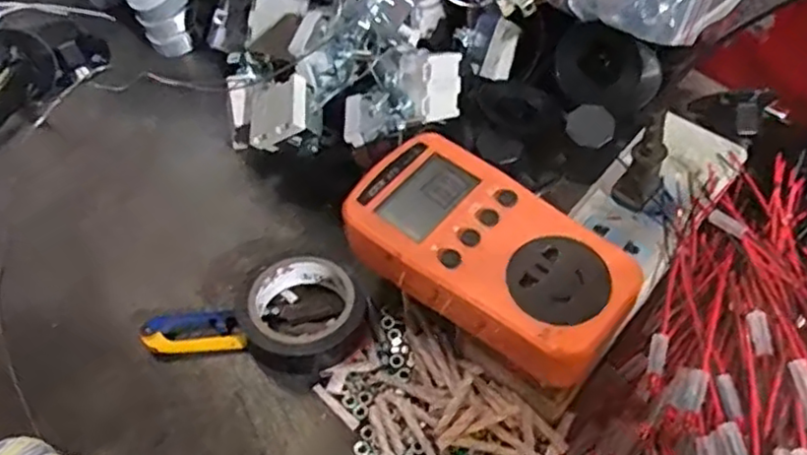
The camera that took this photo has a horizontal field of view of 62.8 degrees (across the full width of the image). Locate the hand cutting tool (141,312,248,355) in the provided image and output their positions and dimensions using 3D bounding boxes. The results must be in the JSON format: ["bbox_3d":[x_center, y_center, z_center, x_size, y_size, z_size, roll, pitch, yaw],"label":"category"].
[{"bbox_3d":[-0.104,0.053,0.331,0.049,0.013,0.020,-6,57,-1],"label":"hand cutting tool"}]

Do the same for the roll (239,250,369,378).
[{"bbox_3d":[-0.049,0.043,0.327,0.057,0.021,0.057,-1,57,2],"label":"roll"}]

